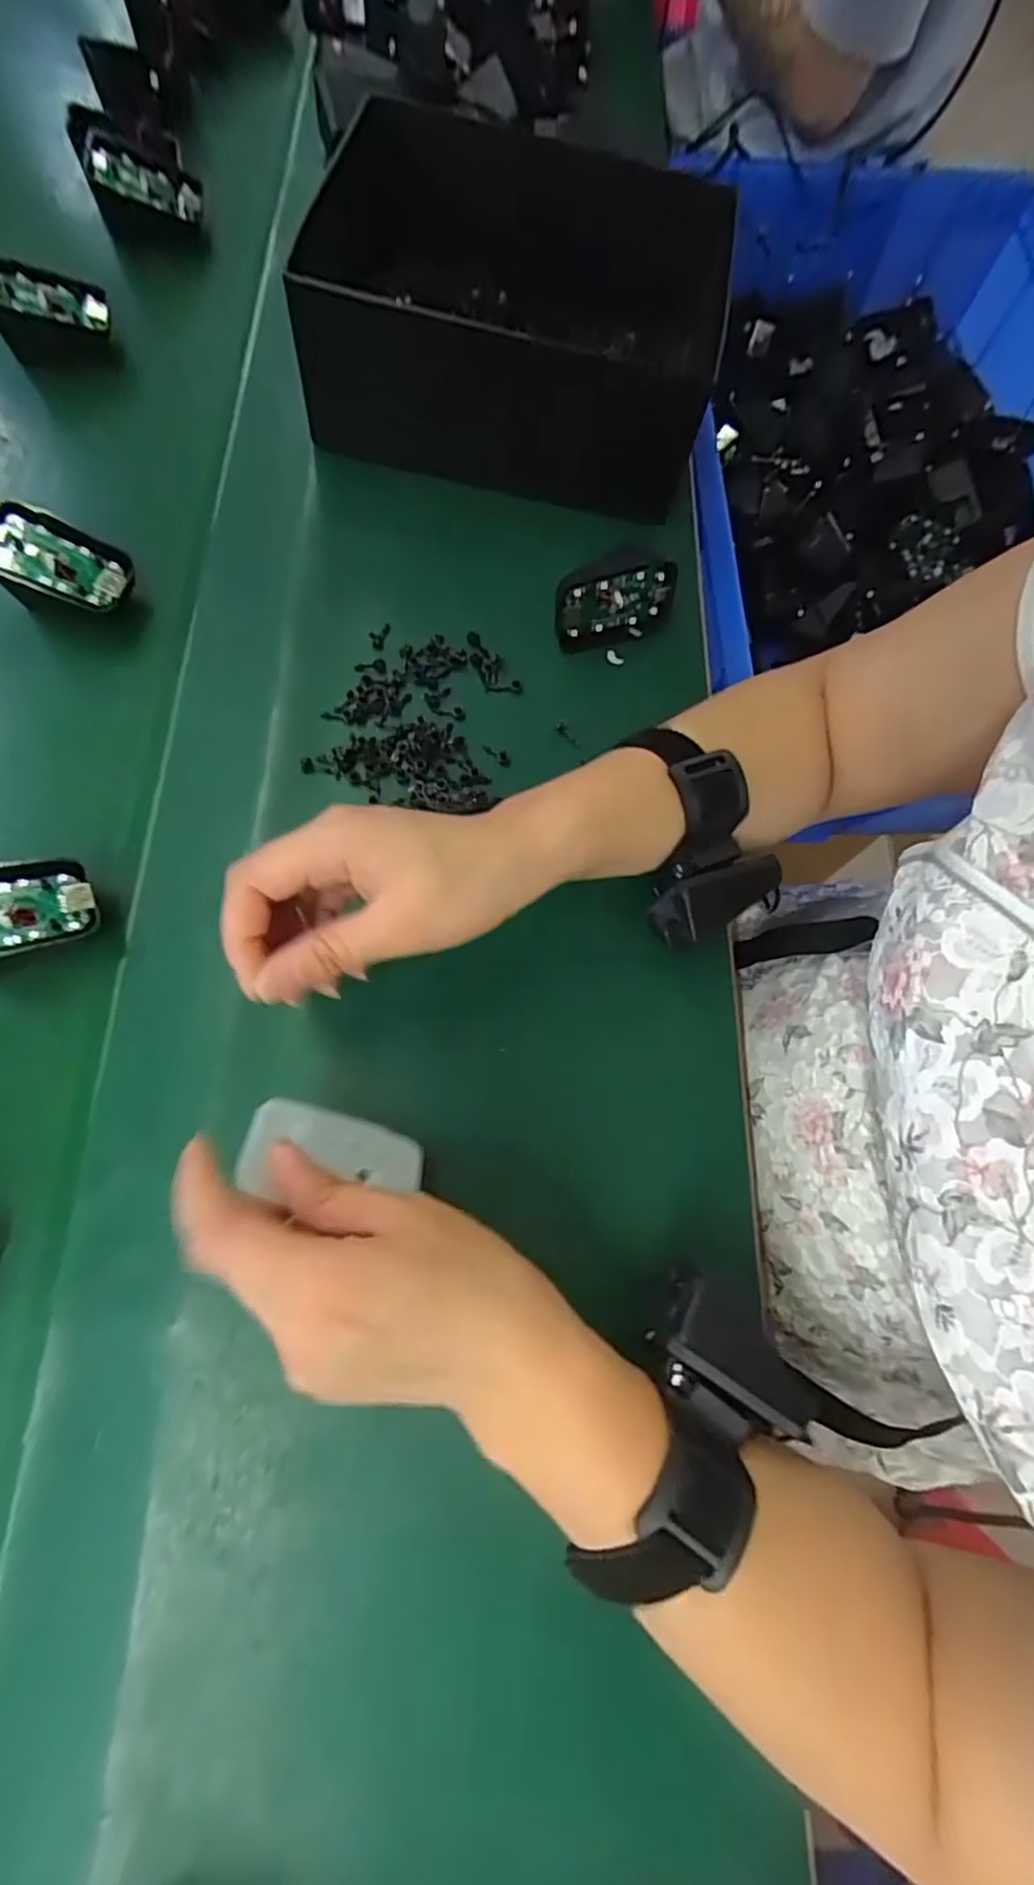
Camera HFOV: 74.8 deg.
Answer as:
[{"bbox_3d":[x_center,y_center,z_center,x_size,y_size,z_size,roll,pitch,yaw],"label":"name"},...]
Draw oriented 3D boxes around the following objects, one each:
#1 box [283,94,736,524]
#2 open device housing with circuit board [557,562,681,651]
[{"bbox_3d":[0.002,-0.393,0.432,0.242,0.127,0.188,10,72,-1],"label":"box"},{"bbox_3d":[0.058,-0.196,0.400,0.072,0.054,0.009,-13,73,-8],"label":"open device housing with circuit board"}]

